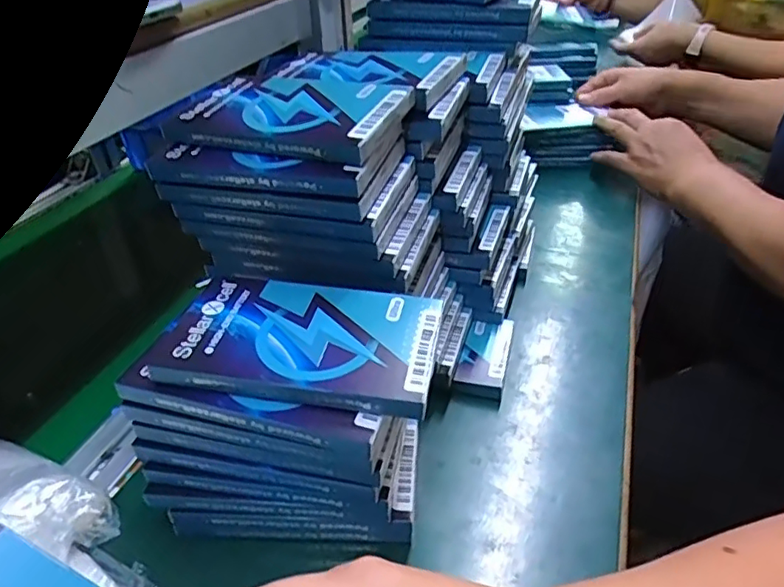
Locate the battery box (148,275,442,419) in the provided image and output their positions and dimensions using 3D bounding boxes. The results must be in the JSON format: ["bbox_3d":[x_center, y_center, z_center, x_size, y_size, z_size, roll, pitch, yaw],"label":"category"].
[{"bbox_3d":[-0.045,0.021,0.303,0.133,0.015,0.081,4,37,9],"label":"battery box"}]

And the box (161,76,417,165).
[{"bbox_3d":[-0.060,-0.113,0.358,0.132,0.019,0.092,12,39,20],"label":"box"}]

